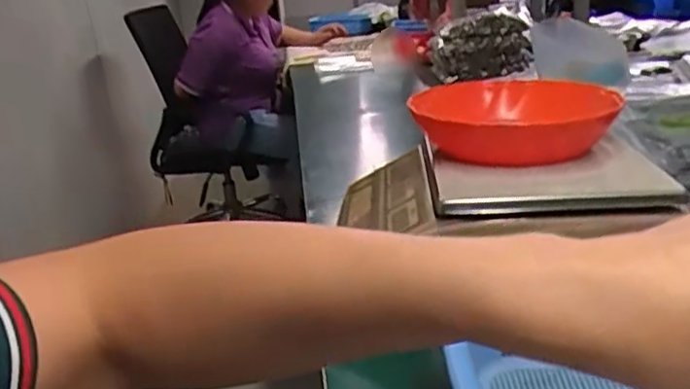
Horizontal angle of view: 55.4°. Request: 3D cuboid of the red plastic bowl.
[{"bbox_3d":[0.174,-0.077,0.690,0.202,0.052,0.202,-5,21,2],"label":"red plastic bowl"}]

